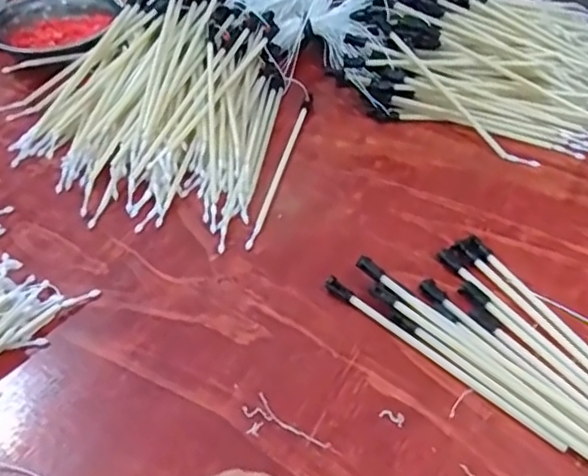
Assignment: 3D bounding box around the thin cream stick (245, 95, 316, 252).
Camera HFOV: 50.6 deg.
[{"bbox_3d":[-0.011,-0.073,0.605,0.007,0.004,0.230,8,45,12],"label":"thin cream stick"}]

